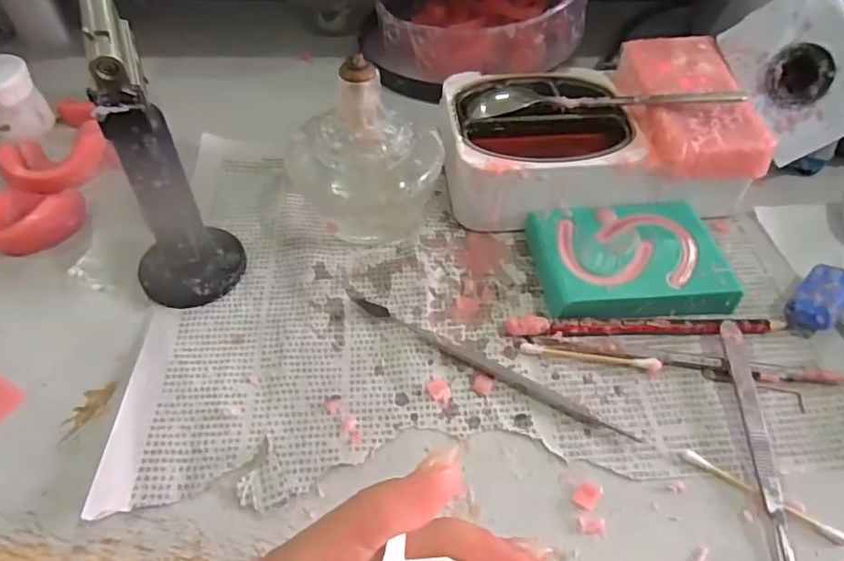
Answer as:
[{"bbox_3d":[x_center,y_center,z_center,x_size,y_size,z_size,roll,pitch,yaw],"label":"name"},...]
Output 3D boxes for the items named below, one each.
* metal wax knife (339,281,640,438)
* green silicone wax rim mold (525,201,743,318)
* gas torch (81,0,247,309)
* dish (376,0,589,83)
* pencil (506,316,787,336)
[{"bbox_3d":[0.029,0.042,0.299,0.172,0.006,0.009,26,55,19],"label":"metal wax knife"},{"bbox_3d":[0.124,-0.016,0.333,0.107,0.017,0.078,-3,51,-4],"label":"green silicone wax rim mold"},{"bbox_3d":[-0.142,-0.052,0.284,0.055,0.147,0.064,-26,56,-21],"label":"gas torch"},{"bbox_3d":[0.051,-0.257,0.512,0.183,0.064,0.207,2,51,1],"label":"dish"},{"bbox_3d":[0.125,0.024,0.309,0.152,0.008,0.010,0,51,-1],"label":"pencil"}]

